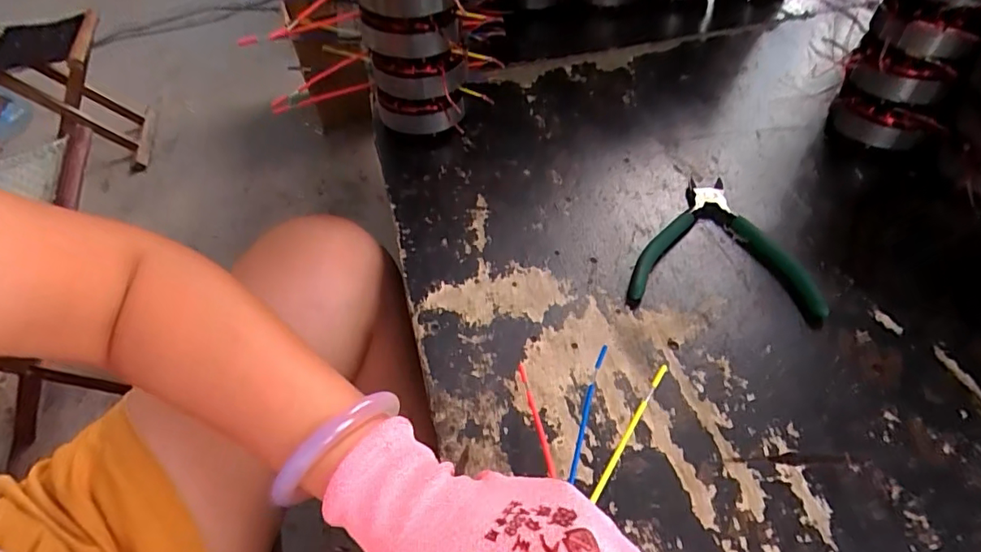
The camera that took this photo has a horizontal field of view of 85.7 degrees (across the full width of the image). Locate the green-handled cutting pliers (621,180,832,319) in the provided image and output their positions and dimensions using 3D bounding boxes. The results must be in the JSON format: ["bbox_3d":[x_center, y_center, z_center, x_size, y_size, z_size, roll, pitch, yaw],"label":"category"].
[{"bbox_3d":[0.174,-0.028,0.411,0.135,0.013,0.132,4,49,6],"label":"green-handled cutting pliers"}]

